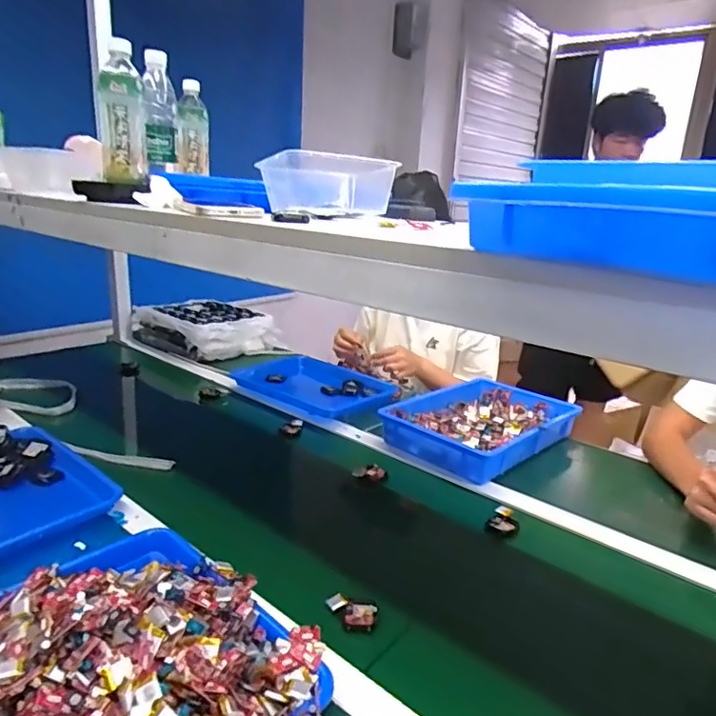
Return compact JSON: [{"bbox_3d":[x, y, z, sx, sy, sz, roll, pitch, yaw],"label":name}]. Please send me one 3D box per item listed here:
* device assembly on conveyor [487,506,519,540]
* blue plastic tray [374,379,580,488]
[{"bbox_3d":[0.212,0.239,0.803,0.041,0.020,0.056,10,18,22],"label":"device assembly on conveyor"},{"bbox_3d":[0.247,0.131,1.105,0.268,0.063,0.374,17,22,41],"label":"blue plastic tray"}]

